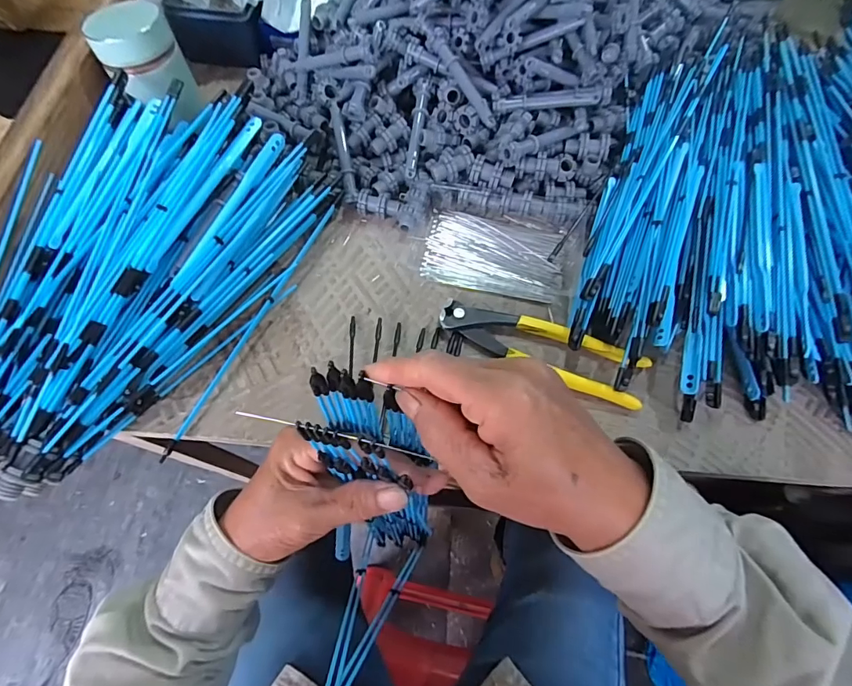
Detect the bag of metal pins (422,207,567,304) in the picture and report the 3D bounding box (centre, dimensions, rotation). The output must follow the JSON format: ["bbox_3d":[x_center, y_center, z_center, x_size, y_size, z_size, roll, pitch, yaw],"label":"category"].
[{"bbox_3d":[0.062,-0.085,0.425,0.123,0.012,0.083,13,67,7],"label":"bag of metal pins"}]

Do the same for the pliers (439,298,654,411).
[{"bbox_3d":[0.090,0.004,0.371,0.166,0.013,0.046,20,68,10],"label":"pliers"}]

